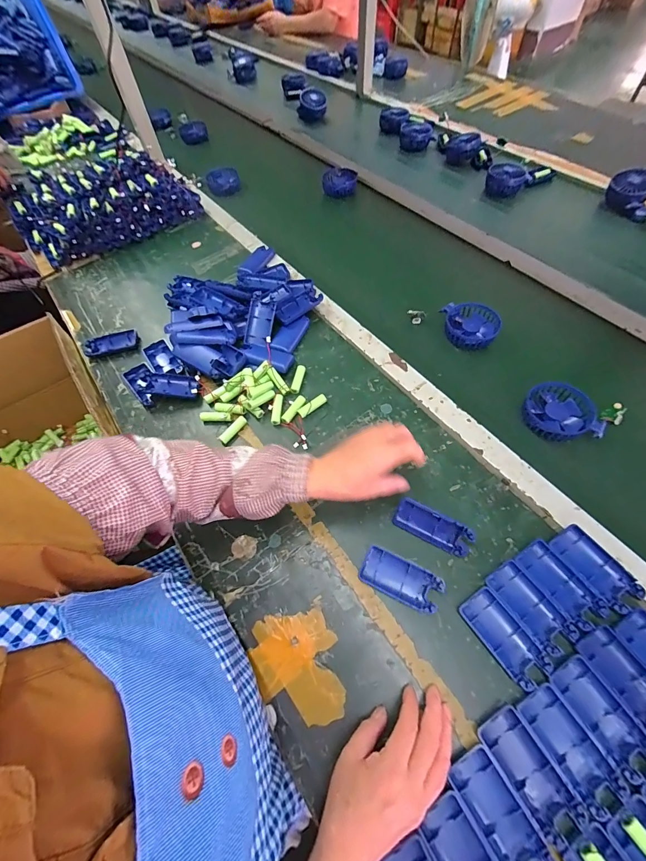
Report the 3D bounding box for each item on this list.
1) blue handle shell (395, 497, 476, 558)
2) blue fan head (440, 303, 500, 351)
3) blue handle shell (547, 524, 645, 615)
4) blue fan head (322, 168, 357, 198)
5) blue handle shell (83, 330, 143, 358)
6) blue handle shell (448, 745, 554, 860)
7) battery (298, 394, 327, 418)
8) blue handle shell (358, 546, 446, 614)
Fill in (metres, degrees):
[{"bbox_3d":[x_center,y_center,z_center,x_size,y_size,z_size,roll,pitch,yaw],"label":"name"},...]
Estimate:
[{"bbox_3d":[0.138,0.119,0.444,0.095,0.046,0.015,27,32,19],"label":"blue handle shell"},{"bbox_3d":[0.260,-0.181,0.620,0.086,0.033,0.090,-2,59,3],"label":"blue fan head"},{"bbox_3d":[0.316,0.159,0.411,0.046,0.012,0.093,-31,62,-14],"label":"blue handle shell"},{"bbox_3d":[0.043,-0.635,0.905,0.085,0.047,0.049,-3,59,2],"label":"blue fan head"},{"bbox_3d":[-0.397,-0.162,0.665,0.096,0.016,0.050,-13,59,-3],"label":"blue handle shell"},{"bbox_3d":[0.158,0.347,0.316,0.044,0.014,0.092,-28,61,-12],"label":"blue handle shell"},{"bbox_3d":[-0.017,-0.039,0.564,0.050,0.014,0.014,-35,63,-15],"label":"battery"},{"bbox_3d":[0.092,0.178,0.421,0.093,0.020,0.043,23,64,17],"label":"blue handle shell"}]

